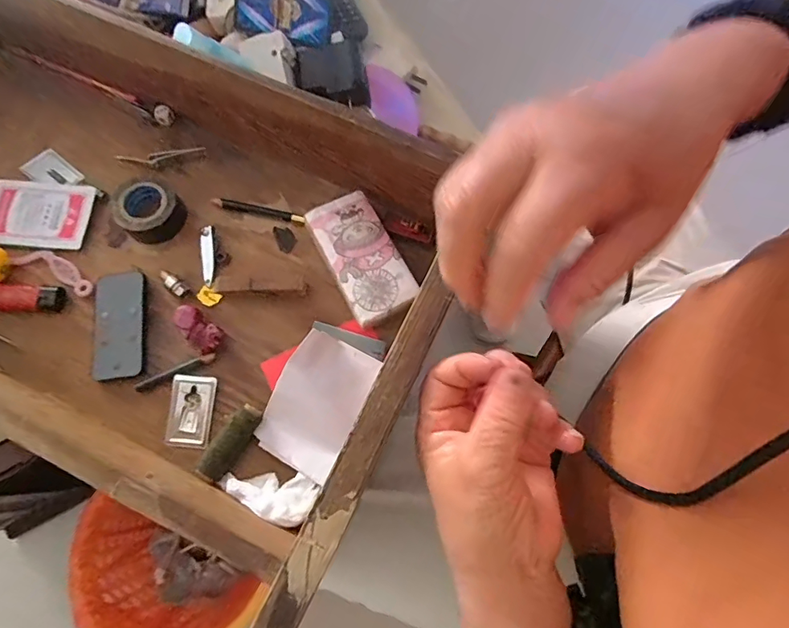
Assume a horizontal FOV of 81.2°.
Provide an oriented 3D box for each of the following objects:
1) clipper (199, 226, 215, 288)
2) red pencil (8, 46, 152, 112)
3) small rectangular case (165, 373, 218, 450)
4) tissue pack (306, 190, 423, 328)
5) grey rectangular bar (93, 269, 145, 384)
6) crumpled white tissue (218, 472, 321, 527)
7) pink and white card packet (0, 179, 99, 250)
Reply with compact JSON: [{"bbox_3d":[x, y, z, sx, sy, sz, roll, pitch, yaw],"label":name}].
[{"bbox_3d":[-0.153,-0.048,0.376,0.011,0.007,0.049,-3,71,-1],"label":"clipper"},{"bbox_3d":[-0.296,-0.224,0.435,0.150,0.009,0.010,23,73,7],"label":"red pencil"},{"bbox_3d":[-0.154,0.073,0.347,0.033,0.005,0.053,4,71,1],"label":"small rectangular case"},{"bbox_3d":[-0.027,-0.045,0.381,0.055,0.028,0.107,-28,74,-9],"label":"tissue pack"},{"bbox_3d":[-0.215,0.009,0.358,0.040,0.008,0.083,-8,72,-3],"label":"grey rectangular bar"},{"bbox_3d":[-0.089,0.121,0.321,0.068,0.032,0.029,21,73,7],"label":"crumpled white tissue"},{"bbox_3d":[-0.311,-0.085,0.389,0.107,0.006,0.059,6,71,2],"label":"pink and white card packet"}]

